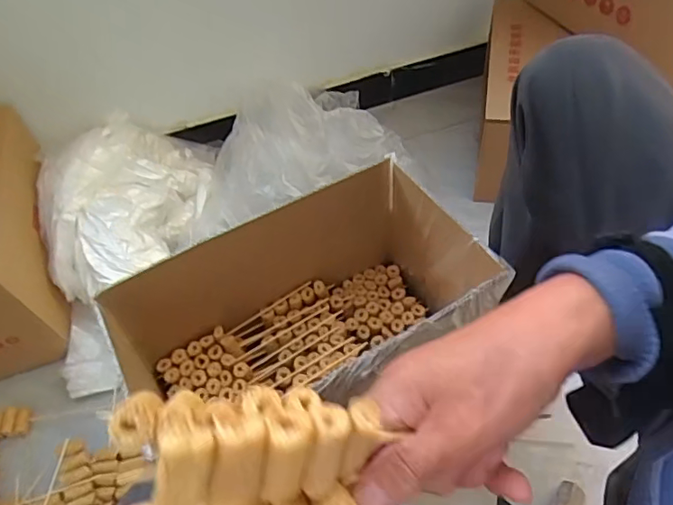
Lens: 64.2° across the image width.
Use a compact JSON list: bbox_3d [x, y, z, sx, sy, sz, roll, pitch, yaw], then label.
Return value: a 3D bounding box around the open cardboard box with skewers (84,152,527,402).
[{"bbox_3d":[-0.028,0.090,0.620,0.379,0.225,0.228,-29,58,-15],"label":"open cardboard box with skewers"}]

